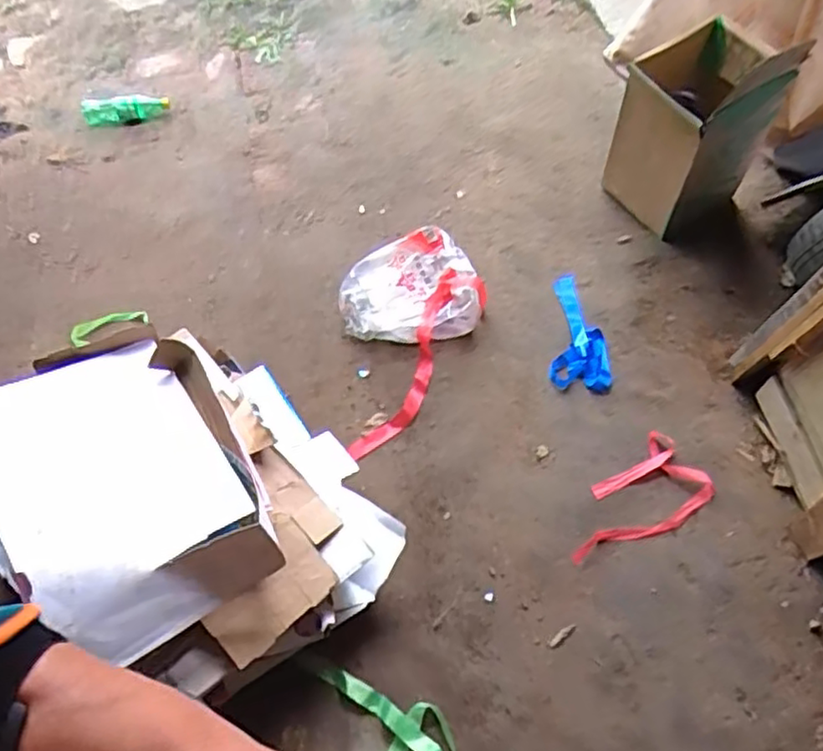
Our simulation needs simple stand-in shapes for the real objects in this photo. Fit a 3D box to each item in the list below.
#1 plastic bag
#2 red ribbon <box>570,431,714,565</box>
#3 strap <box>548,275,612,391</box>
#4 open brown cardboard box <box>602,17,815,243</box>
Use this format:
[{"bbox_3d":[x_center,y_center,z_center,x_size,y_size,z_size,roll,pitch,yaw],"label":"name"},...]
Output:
[{"bbox_3d":[0.000,-0.170,1.451,0.286,0.123,0.213,-26,62,-11],"label":"plastic bag"},{"bbox_3d":[0.412,0.244,1.244,0.300,0.018,0.151,-35,64,-15],"label":"red ribbon"},{"bbox_3d":[0.352,-0.096,1.452,0.123,0.021,0.278,-2,61,3],"label":"strap"},{"bbox_3d":[0.610,-0.528,1.466,0.239,0.393,0.256,-34,64,-15],"label":"open brown cardboard box"}]

